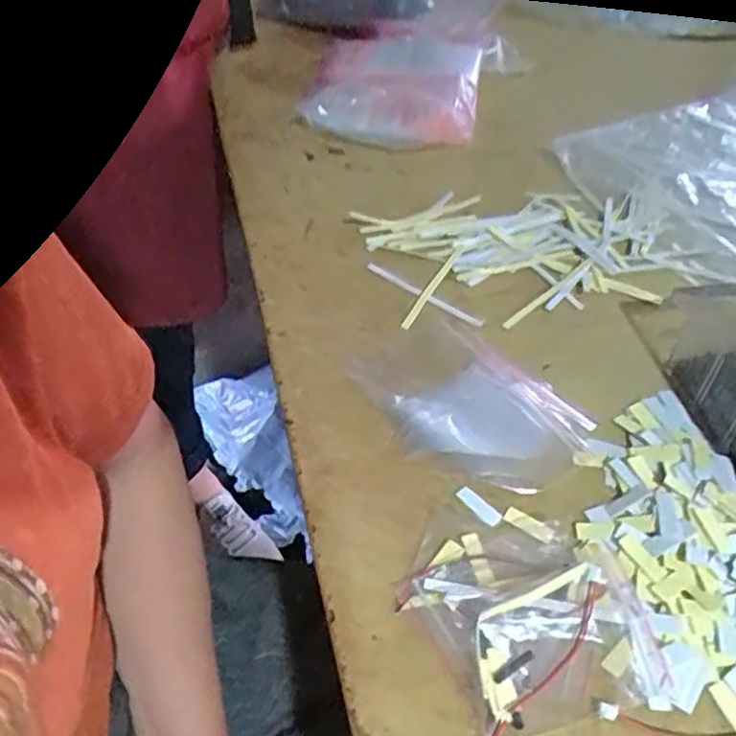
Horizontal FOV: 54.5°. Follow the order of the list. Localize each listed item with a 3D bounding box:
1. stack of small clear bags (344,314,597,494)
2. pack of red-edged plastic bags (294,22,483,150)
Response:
[{"bbox_3d":[0.061,0.022,0.453,0.102,0.006,0.141,-32,56,-29],"label":"stack of small clear bags"},{"bbox_3d":[0.036,-0.298,0.729,0.174,0.040,0.242,9,46,4],"label":"pack of red-edged plastic bags"}]

